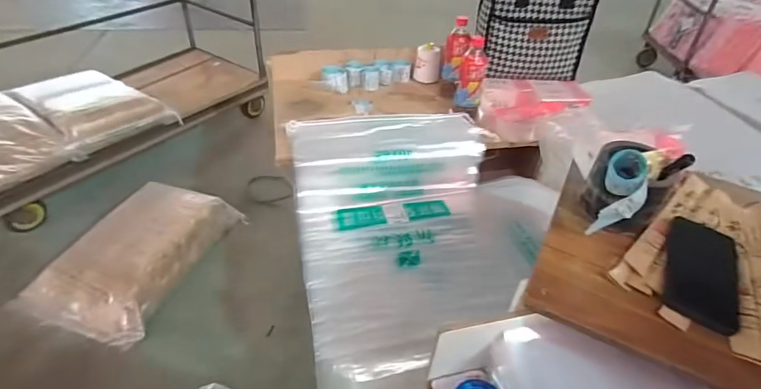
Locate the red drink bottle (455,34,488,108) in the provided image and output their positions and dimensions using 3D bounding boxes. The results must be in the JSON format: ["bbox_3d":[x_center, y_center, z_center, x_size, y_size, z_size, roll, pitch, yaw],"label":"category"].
[{"bbox_3d":[0.227,-0.300,1.068,0.065,0.145,0.079,8,40,6],"label":"red drink bottle"}]

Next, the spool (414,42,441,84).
[{"bbox_3d":[0.143,-0.395,1.309,0.076,0.107,0.073,7,40,4],"label":"spool"}]

